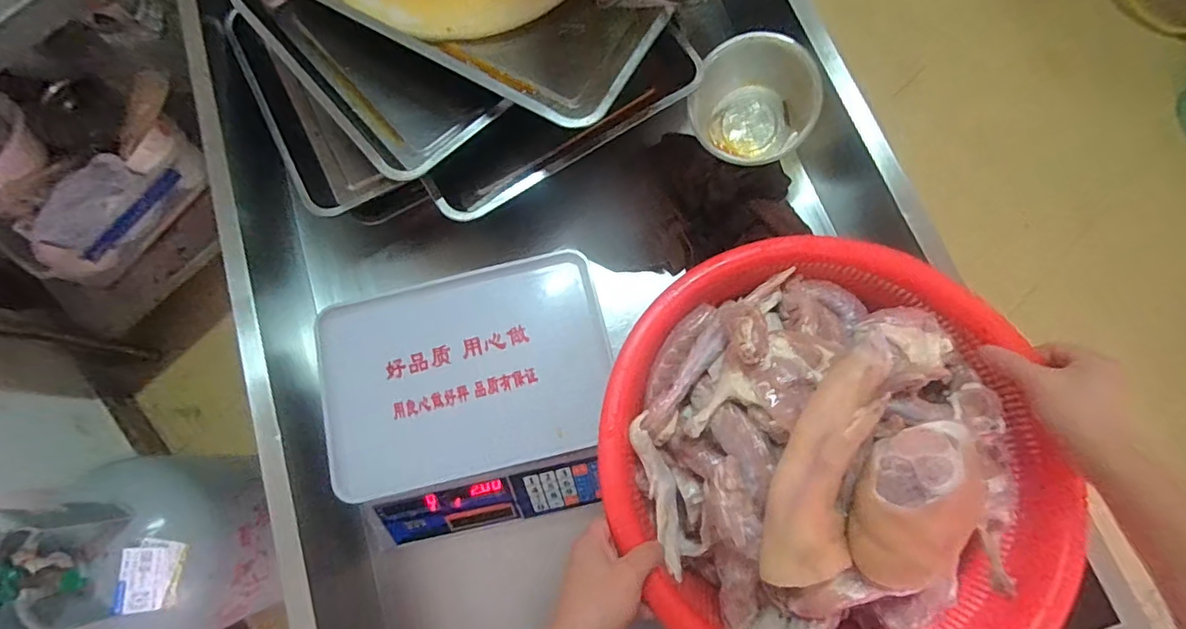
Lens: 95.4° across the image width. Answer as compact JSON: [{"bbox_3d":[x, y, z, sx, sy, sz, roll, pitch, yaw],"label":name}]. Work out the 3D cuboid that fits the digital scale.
[{"bbox_3d":[-0.134,0.100,0.632,0.312,0.098,0.279,-13,75,-1],"label":"digital scale"}]

